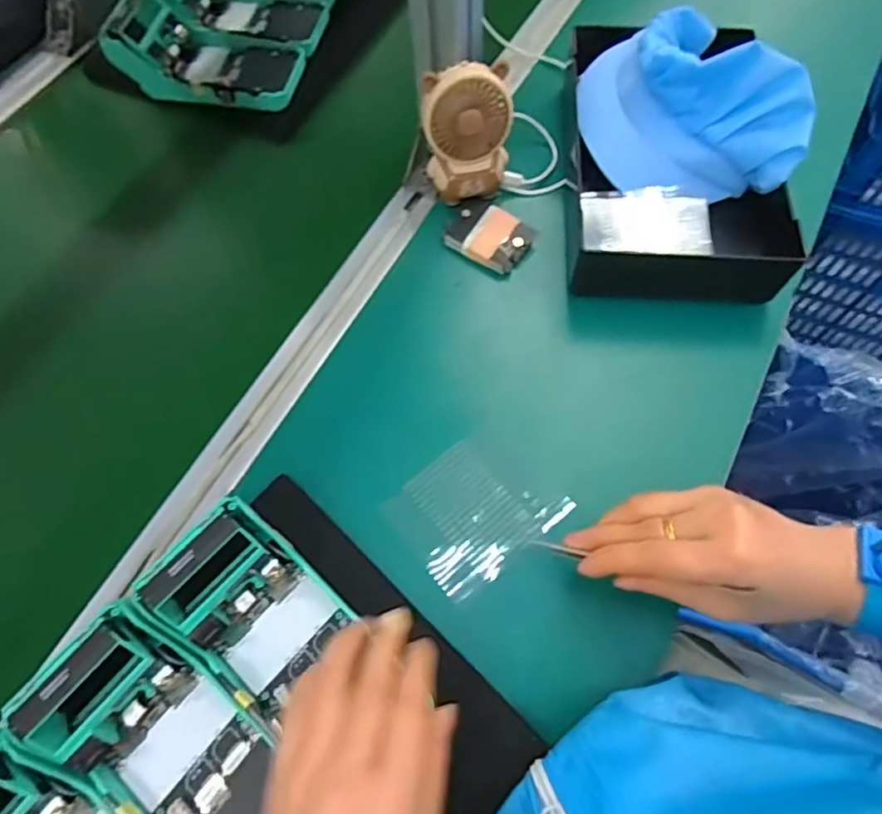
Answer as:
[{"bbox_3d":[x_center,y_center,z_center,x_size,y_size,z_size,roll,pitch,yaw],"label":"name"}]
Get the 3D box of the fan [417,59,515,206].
[{"bbox_3d":[0.022,-0.212,0.474,0.068,0.110,0.044,-2,65,2],"label":"fan"}]

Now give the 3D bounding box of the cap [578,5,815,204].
[{"bbox_3d":[0.206,-0.248,0.486,0.173,0.098,0.131,16,67,11],"label":"cap"}]

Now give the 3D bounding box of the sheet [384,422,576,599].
[{"bbox_3d":[0.024,0.069,0.410,0.104,0.004,0.089,-38,69,-13],"label":"sheet"}]

